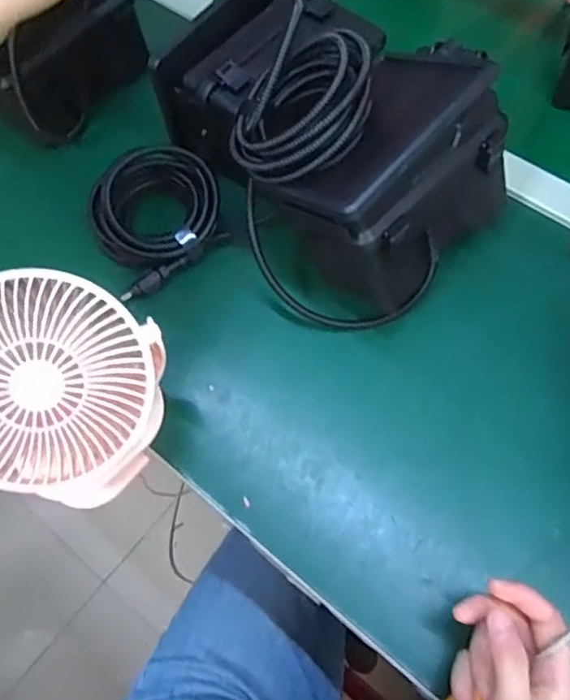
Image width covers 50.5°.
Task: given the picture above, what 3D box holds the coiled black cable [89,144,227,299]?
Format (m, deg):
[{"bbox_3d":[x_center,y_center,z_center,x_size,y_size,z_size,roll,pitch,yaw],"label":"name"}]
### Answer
[{"bbox_3d":[-0.116,-0.122,0.551,0.115,0.032,0.116,-23,98,-8],"label":"coiled black cable"}]

